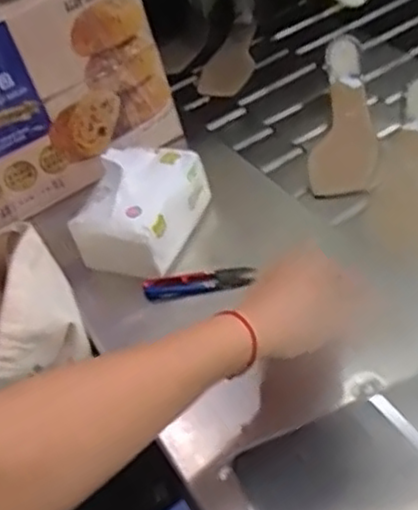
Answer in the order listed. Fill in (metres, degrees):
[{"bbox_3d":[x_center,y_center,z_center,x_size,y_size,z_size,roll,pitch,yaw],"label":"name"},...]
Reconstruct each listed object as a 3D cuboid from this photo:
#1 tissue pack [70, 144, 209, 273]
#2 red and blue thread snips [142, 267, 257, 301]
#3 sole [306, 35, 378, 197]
[{"bbox_3d":[-0.066,-0.058,0.696,0.100,0.084,0.122,16,49,15],"label":"tissue pack"},{"bbox_3d":[-0.009,0.027,0.659,0.103,0.018,0.025,-3,47,-2],"label":"red and blue thread snips"},{"bbox_3d":[0.165,-0.163,0.840,0.077,0.076,0.231,8,47,9],"label":"sole"}]

